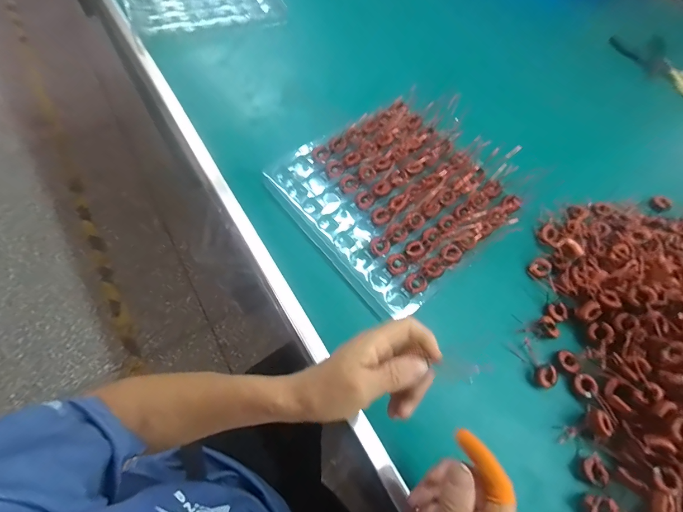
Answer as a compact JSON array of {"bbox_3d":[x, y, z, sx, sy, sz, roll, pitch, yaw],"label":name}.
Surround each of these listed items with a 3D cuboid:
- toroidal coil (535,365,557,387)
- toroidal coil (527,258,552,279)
[{"bbox_3d":[0.239,0.142,0.394,0.022,0.017,0.022,2,64,-4],"label":"toroidal coil"},{"bbox_3d":[0.268,0.018,0.457,0.029,0.018,0.025,-29,70,-18],"label":"toroidal coil"}]

